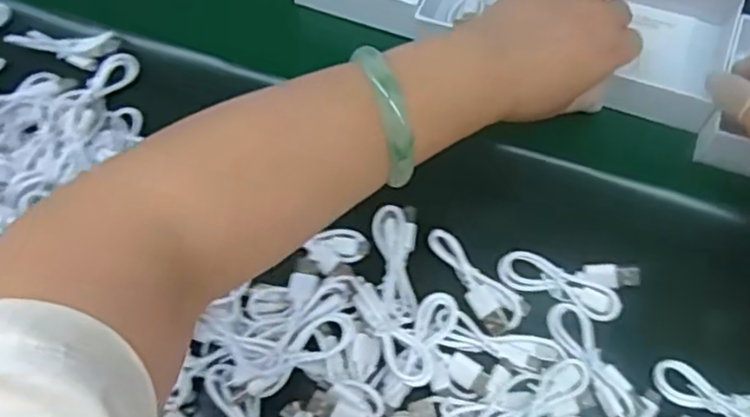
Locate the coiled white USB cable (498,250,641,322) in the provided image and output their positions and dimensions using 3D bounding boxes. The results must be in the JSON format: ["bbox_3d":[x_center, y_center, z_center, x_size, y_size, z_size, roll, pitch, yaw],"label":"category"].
[{"bbox_3d":[0.110,0.043,0.388,0.076,0.012,0.030,12,67,8],"label":"coiled white USB cable"}]

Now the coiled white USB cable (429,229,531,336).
[{"bbox_3d":[0.055,0.042,0.387,0.069,0.010,0.027,41,74,19],"label":"coiled white USB cable"}]

